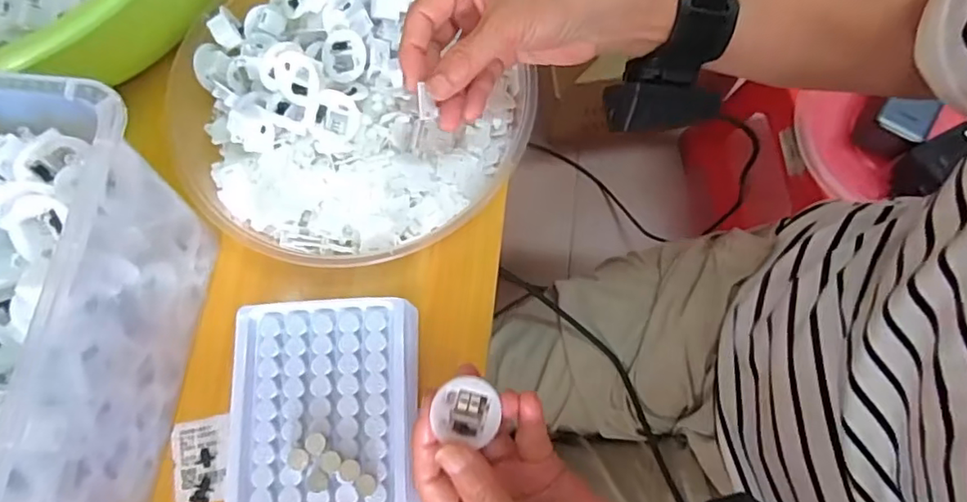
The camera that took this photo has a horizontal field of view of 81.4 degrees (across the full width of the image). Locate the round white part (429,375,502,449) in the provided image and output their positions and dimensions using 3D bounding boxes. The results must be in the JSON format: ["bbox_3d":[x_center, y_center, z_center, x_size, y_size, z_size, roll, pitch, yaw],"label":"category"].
[{"bbox_3d":[-0.007,0.074,0.262,0.029,0.010,0.029,2,75,2],"label":"round white part"}]

